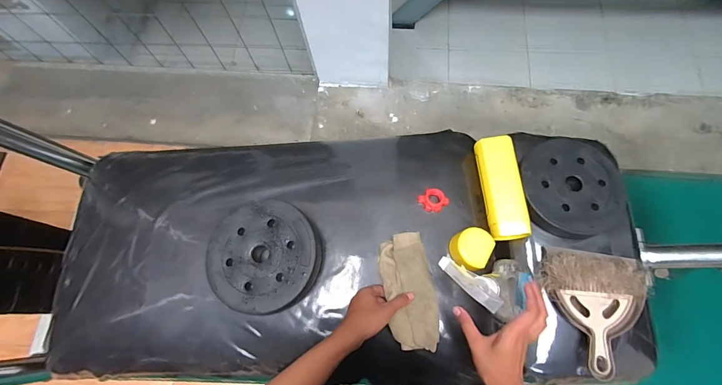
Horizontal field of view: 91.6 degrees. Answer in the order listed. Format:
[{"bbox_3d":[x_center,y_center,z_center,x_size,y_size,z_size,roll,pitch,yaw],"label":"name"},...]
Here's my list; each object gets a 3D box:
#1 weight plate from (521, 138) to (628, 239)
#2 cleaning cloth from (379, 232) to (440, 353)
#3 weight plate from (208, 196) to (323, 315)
[{"bbox_3d":[0.383,-0.011,0.638,0.179,0.040,0.177,-1,71,2],"label":"weight plate"},{"bbox_3d":[0.076,0.150,0.543,0.077,0.023,0.170,-9,70,-1],"label":"cleaning cloth"},{"bbox_3d":[-0.166,0.107,0.597,0.189,0.029,0.183,-1,71,2],"label":"weight plate"}]

